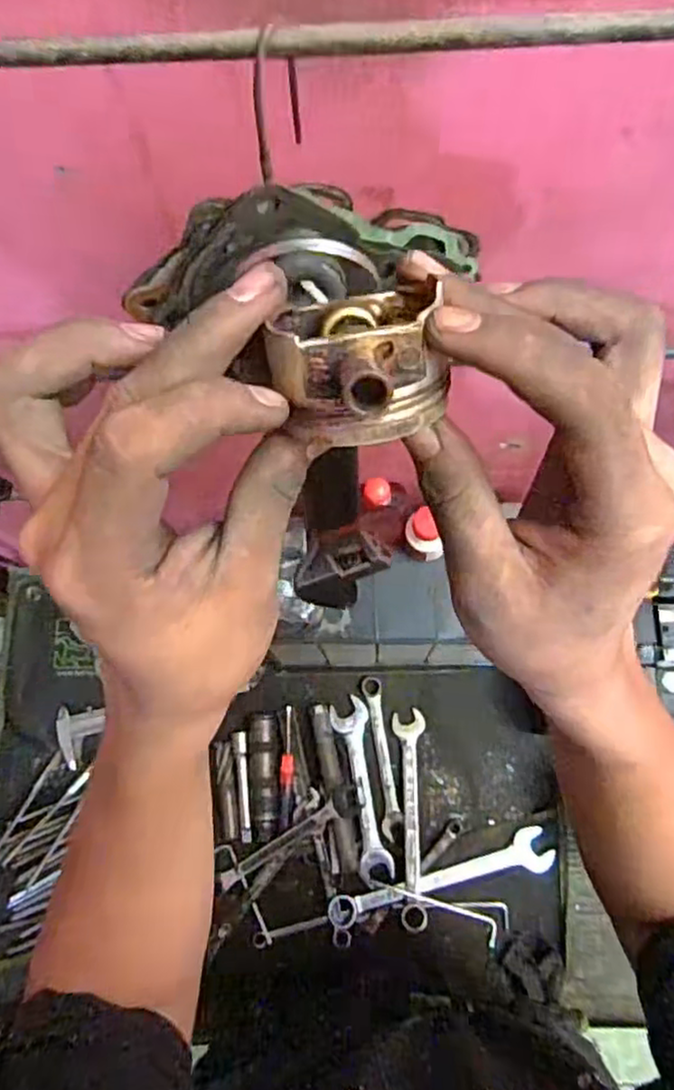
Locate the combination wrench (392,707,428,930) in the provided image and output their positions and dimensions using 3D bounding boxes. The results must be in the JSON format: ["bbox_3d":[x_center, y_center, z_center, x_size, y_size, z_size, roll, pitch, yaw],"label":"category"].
[{"bbox_3d":[0.083,0.302,0.764,0.034,0.021,0.226,0,73,1],"label":"combination wrench"}]

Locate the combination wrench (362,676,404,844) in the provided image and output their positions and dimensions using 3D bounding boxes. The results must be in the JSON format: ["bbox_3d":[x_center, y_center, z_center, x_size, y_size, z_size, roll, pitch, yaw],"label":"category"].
[{"bbox_3d":[0.053,0.244,0.788,0.024,0.010,0.178,-8,73,-1],"label":"combination wrench"}]

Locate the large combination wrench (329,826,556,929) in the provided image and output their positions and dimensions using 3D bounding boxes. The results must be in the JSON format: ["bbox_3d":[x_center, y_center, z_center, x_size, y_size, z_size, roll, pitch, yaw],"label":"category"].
[{"bbox_3d":[0.113,0.366,0.744,0.246,0.018,0.042,-18,74,-4],"label":"large combination wrench"}]

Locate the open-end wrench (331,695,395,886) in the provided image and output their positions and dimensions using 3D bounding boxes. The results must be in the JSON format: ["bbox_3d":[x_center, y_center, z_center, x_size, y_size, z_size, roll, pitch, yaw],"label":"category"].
[{"bbox_3d":[0.028,0.275,0.778,0.042,0.011,0.194,-9,73,-1],"label":"open-end wrench"}]

